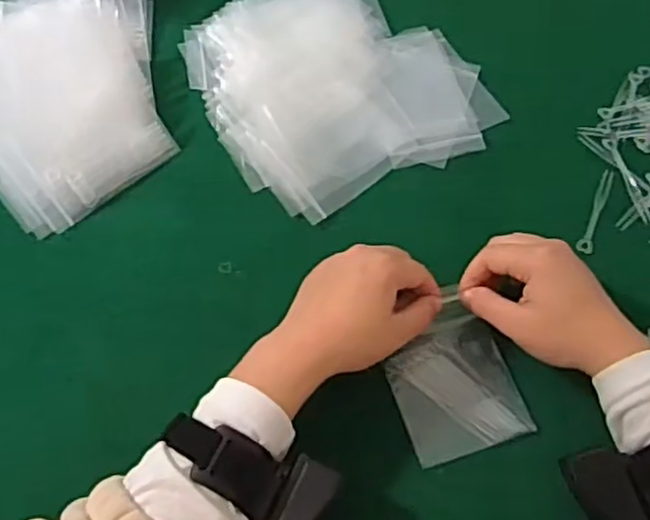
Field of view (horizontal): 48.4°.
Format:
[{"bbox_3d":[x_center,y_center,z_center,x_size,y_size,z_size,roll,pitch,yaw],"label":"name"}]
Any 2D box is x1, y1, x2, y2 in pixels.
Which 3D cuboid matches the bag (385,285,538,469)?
[{"bbox_3d":[0.086,0.078,0.490,0.079,0.017,0.103,-16,63,-9],"label":"bag"}]

